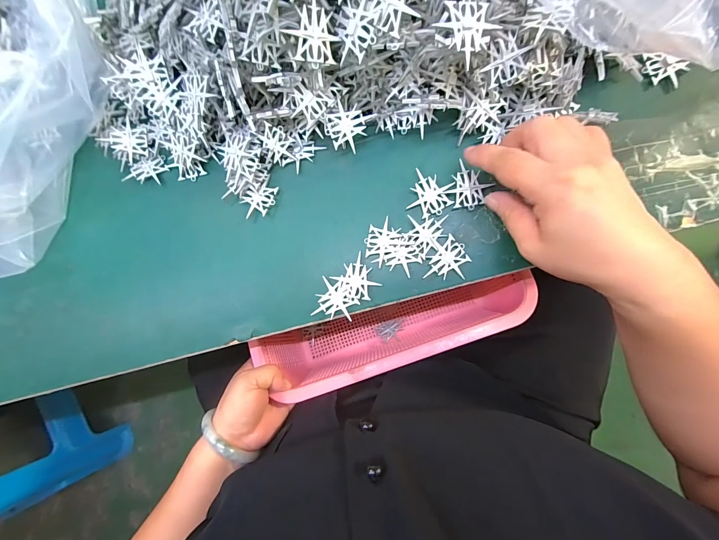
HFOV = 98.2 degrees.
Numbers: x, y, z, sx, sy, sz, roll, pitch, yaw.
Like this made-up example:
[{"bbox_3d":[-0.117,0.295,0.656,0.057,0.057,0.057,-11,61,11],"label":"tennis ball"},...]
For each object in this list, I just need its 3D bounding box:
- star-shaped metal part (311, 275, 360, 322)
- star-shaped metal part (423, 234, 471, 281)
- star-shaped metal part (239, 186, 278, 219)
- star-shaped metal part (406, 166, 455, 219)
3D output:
[{"bbox_3d":[-0.019,0.025,0.259,0.034,0.006,0.030,10,88,7],"label":"star-shaped metal part"},{"bbox_3d":[0.073,-0.009,0.254,0.032,0.004,0.034,10,90,-4],"label":"star-shaped metal part"},{"bbox_3d":[-0.087,-0.059,0.275,0.031,0.008,0.023,-9,86,6],"label":"star-shaped metal part"},{"bbox_3d":[0.059,-0.060,0.256,0.034,0.004,0.033,22,90,7],"label":"star-shaped metal part"}]

